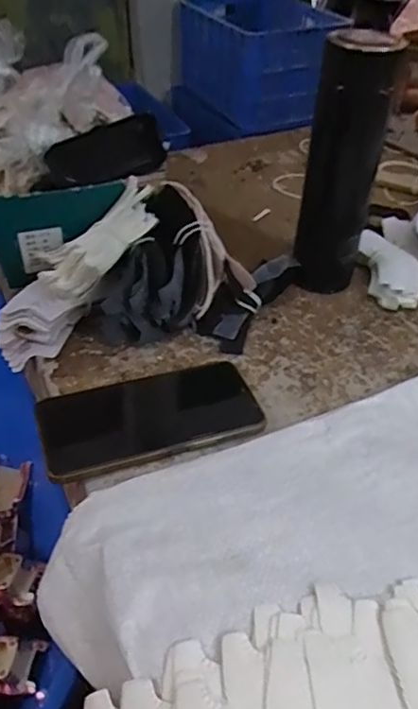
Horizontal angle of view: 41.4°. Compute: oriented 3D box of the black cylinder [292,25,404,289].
[{"bbox_3d":[0.123,-0.165,0.511,0.061,0.227,0.054,17,43,15],"label":"black cylinder"}]

